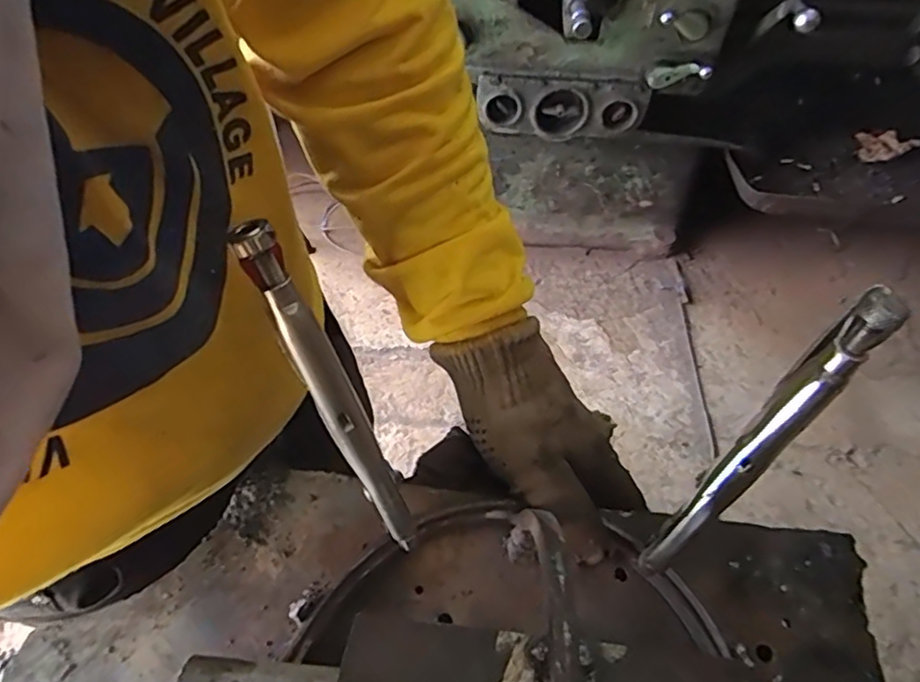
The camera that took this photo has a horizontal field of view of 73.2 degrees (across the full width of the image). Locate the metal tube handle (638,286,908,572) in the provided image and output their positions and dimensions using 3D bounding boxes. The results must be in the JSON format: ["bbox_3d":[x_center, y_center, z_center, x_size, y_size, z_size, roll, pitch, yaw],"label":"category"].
[{"bbox_3d":[0.116,0.045,0.248,0.014,0.160,0.012,41,41,23],"label":"metal tube handle"}]

